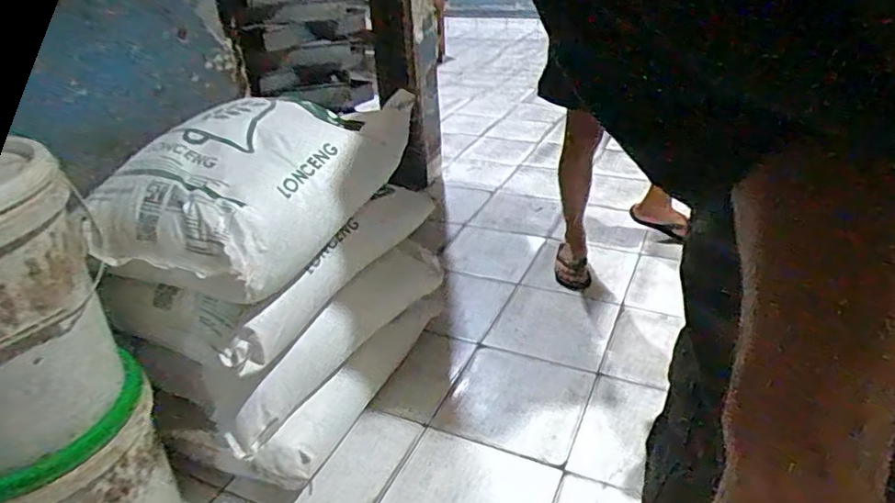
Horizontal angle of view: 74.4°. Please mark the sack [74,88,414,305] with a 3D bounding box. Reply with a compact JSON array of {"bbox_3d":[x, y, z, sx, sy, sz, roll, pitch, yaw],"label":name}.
[{"bbox_3d":[-0.333,-0.128,1.063,0.301,0.202,0.547,9,32,20],"label":"sack"}]

